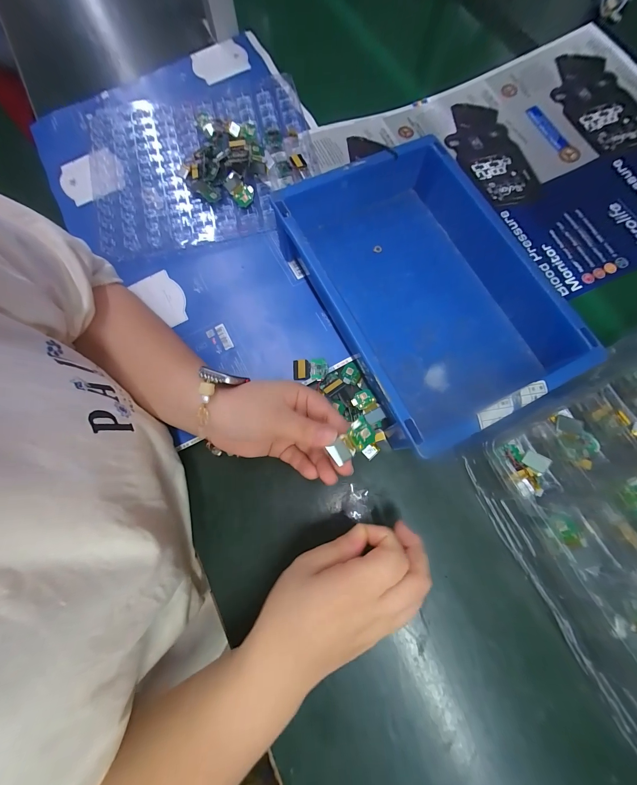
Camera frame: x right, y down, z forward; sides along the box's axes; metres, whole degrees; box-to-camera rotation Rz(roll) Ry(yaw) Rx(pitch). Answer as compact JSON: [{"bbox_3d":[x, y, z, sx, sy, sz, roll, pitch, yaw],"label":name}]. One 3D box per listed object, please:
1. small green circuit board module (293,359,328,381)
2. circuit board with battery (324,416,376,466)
[{"bbox_3d":[-0.009,-0.024,0.319,0.038,0.010,0.023,4,76,2],"label":"small green circuit board module"},{"bbox_3d":[0.027,0.039,0.229,0.038,0.004,0.024,-43,110,5],"label":"circuit board with battery"}]

